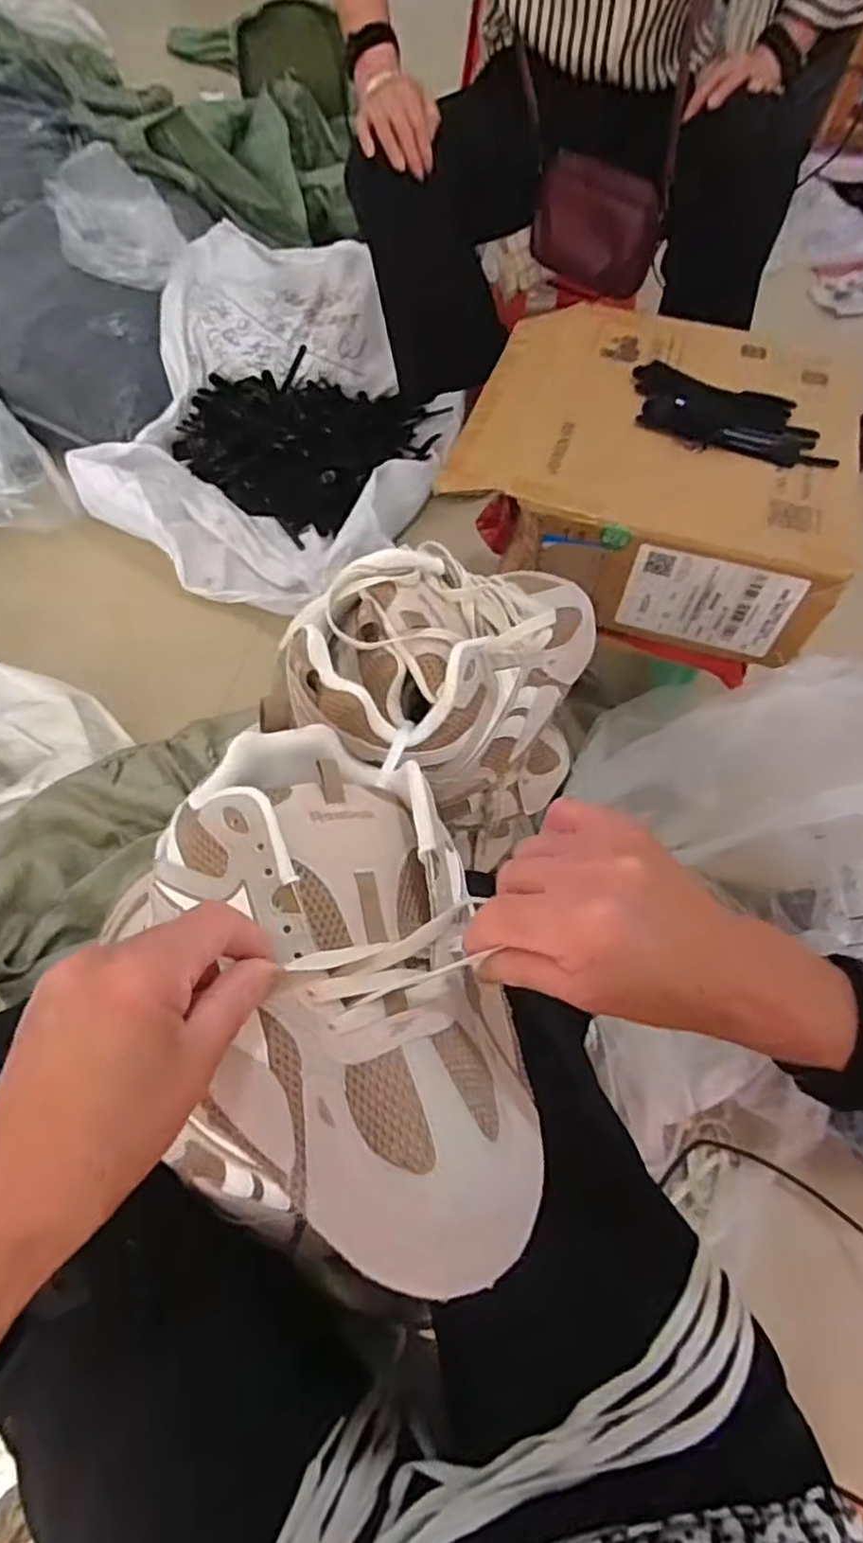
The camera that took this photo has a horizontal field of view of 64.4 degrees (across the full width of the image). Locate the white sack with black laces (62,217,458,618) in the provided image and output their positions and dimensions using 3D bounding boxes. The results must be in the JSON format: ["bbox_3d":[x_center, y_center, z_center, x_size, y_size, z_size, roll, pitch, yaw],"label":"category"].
[{"bbox_3d":[-0.237,-0.584,1.118,0.512,0.162,0.670,16,62,6],"label":"white sack with black laces"}]

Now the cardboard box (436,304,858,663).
[{"bbox_3d":[0.243,-0.338,0.750,0.380,0.122,0.369,20,63,8],"label":"cardboard box"}]

